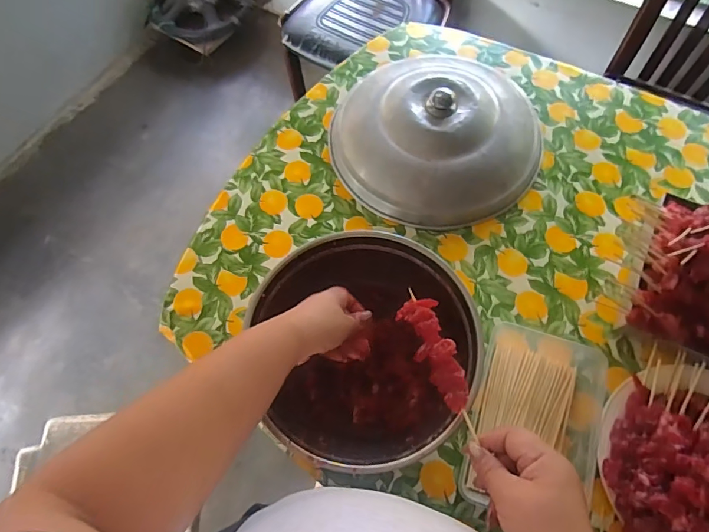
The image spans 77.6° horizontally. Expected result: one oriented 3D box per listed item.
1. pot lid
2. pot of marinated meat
[{"bbox_3d":[0.140,-0.229,0.732,0.340,0.081,0.315,-1,68,2],"label":"pot lid"},{"bbox_3d":[0.017,0.104,0.563,0.252,0.133,0.270,1,68,-1],"label":"pot of marinated meat"}]

